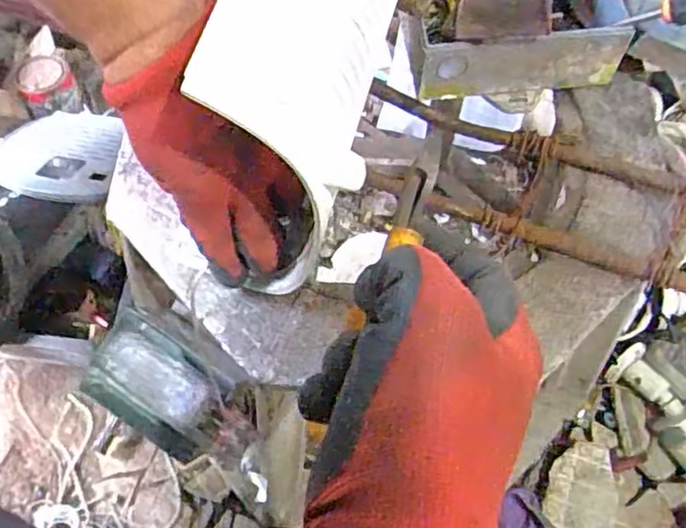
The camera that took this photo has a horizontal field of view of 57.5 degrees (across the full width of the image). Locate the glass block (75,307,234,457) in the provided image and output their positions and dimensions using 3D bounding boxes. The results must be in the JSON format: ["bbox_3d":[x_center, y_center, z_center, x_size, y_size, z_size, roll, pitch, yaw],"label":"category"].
[{"bbox_3d":[-0.138,0.087,0.466,0.110,0.023,0.072,28,65,12],"label":"glass block"}]

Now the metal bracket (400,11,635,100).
[{"bbox_3d":[0.126,-0.148,0.461,0.161,0.054,0.025,2,62,-1],"label":"metal bracket"}]

